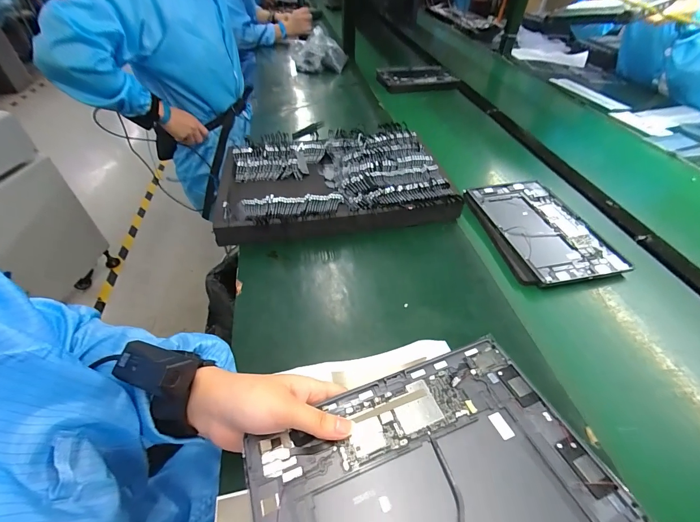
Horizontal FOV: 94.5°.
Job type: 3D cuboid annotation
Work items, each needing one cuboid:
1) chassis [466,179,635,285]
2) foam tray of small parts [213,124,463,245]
[{"bbox_3d":[0.335,-0.062,0.584,0.182,0.017,0.251,-7,45,-9],"label":"chassis"},{"bbox_3d":[-0.040,-0.172,0.649,0.421,0.061,0.328,-6,45,-9],"label":"foam tray of small parts"}]

